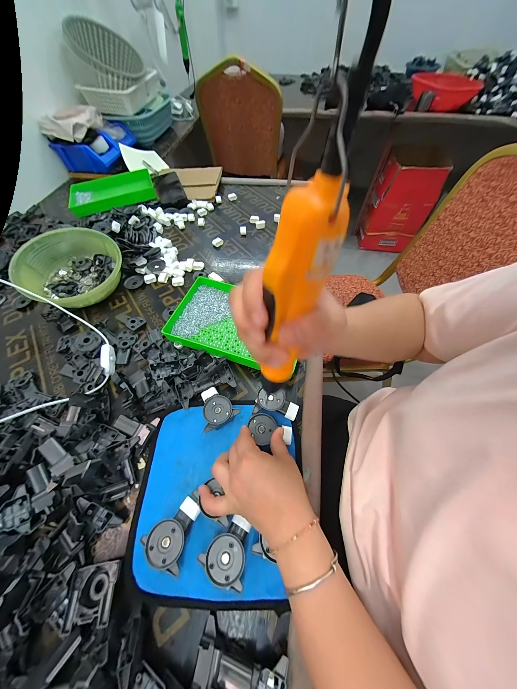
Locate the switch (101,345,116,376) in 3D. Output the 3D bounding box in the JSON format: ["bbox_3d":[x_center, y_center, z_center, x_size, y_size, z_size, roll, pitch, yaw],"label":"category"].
[{"bbox_3d":[-0.271,0.025,0.399,0.016,0.014,0.059,-18,60,-10],"label":"switch"}]

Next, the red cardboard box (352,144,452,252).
[{"bbox_3d":[0.923,-0.940,1.473,0.359,0.572,0.276,-1,59,0],"label":"red cardboard box"}]

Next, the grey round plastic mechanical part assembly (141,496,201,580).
[{"bbox_3d":[-0.105,0.223,0.268,0.052,0.025,0.064,18,61,11],"label":"grey round plastic mechanical part assembly"}]

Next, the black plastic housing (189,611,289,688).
[{"bbox_3d":[-0.019,0.318,0.210,0.087,0.025,0.052,15,60,9],"label":"black plastic housing"}]

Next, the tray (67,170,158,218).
[{"bbox_3d":[-0.465,-0.488,0.703,0.247,0.033,0.175,-21,61,-11],"label":"tray"}]

